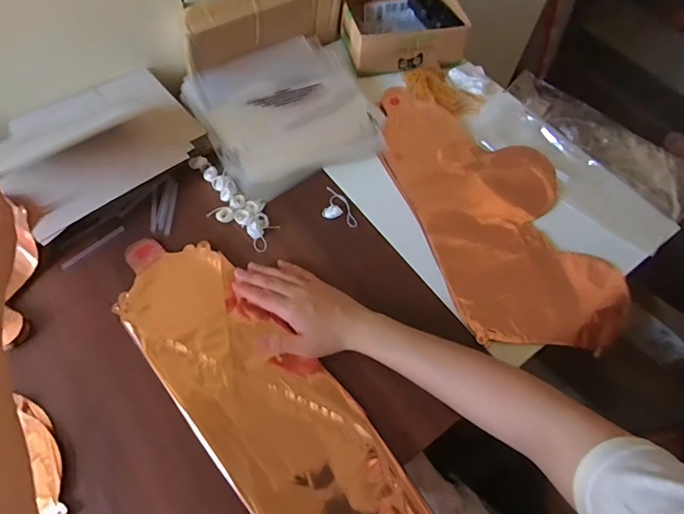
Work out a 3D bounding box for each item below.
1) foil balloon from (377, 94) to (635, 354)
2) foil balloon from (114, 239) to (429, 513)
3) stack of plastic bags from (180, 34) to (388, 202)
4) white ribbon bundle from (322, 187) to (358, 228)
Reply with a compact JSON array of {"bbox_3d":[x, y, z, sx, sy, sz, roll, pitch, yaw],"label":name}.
[{"bbox_3d":[0.195,-0.078,0.598,0.216,0.029,0.438,-15,62,-12],"label":"foil balloon"},{"bbox_3d":[-0.089,0.139,0.453,0.131,0.013,0.430,-38,70,-22],"label":"foil balloon"},{"bbox_3d":[-0.075,-0.216,0.641,0.248,0.035,0.233,-27,65,-18],"label":"stack of plastic bags"},{"bbox_3d":[-0.009,-0.067,0.575,0.038,0.009,0.073,-16,62,-13],"label":"white ribbon bundle"}]

